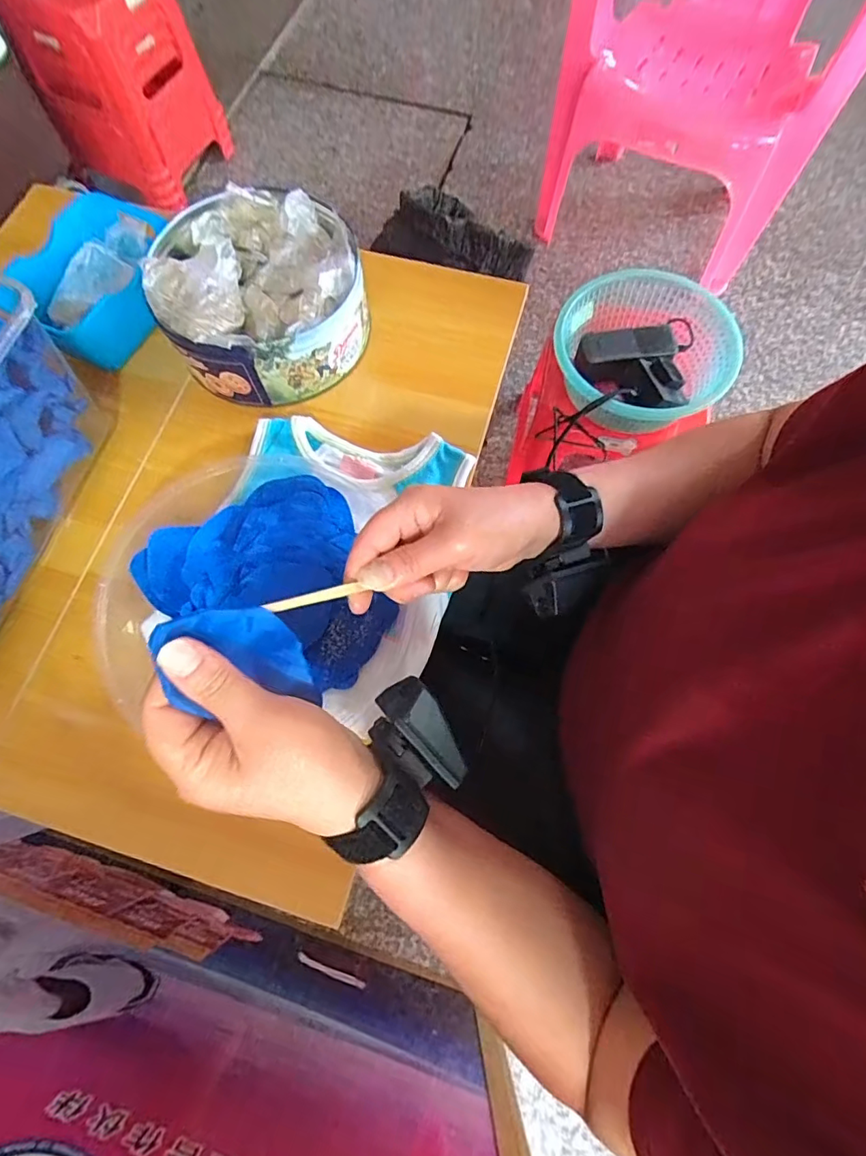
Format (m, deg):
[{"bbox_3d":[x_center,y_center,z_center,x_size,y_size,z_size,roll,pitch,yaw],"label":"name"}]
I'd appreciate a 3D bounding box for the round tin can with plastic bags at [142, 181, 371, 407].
[{"bbox_3d":[-0.159,-0.265,0.486,0.177,0.083,0.186,0,71,1],"label":"round tin can with plastic bags"}]

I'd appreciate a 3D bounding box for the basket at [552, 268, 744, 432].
[{"bbox_3d":[0.292,-0.311,0.724,0.235,0.082,0.219,0,71,1],"label":"basket"}]

